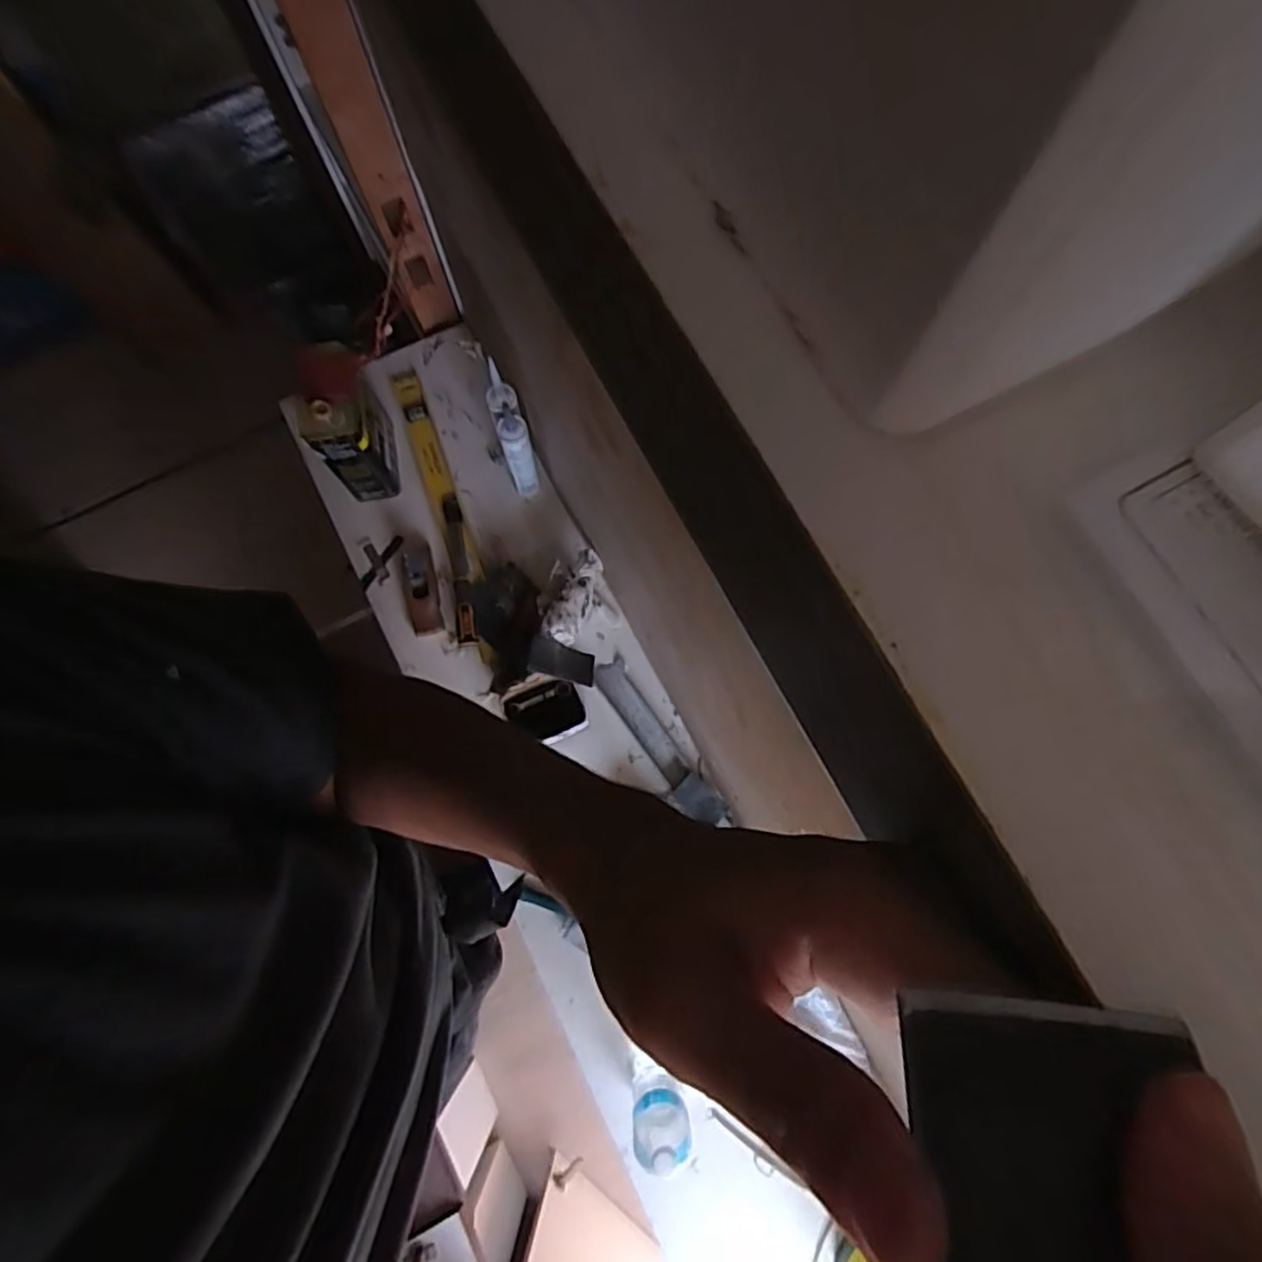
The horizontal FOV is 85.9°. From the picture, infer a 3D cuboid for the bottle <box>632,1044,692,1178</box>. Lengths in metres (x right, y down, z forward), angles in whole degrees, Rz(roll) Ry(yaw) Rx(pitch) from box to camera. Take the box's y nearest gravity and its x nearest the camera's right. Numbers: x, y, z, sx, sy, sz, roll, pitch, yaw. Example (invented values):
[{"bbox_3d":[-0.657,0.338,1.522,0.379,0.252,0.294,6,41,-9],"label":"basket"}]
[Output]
[{"bbox_3d":[0.039,0.661,0.932,0.075,0.218,0.079,-12,77,-3],"label":"bottle"}]

